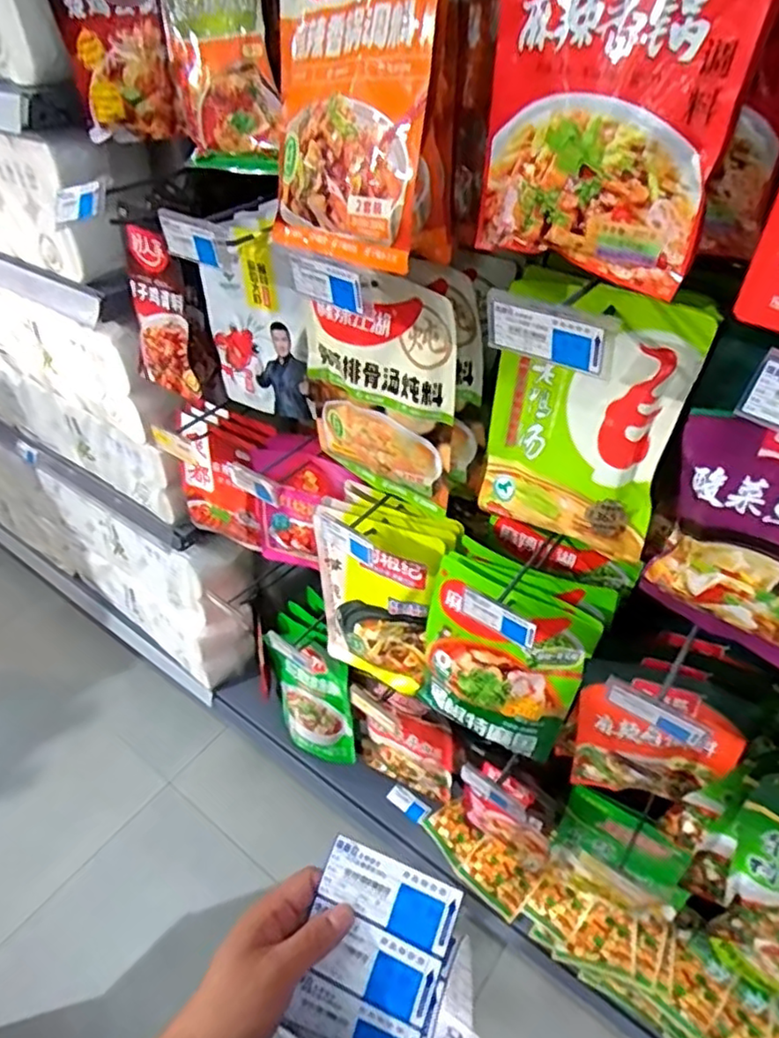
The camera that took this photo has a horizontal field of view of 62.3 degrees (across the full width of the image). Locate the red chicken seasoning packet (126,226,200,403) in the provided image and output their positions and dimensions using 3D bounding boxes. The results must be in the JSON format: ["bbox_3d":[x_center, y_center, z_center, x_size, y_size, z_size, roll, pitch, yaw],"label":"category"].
[{"bbox_3d":[-0.303,-0.267,0.877,0.115,0.217,0.034,31,45,25],"label":"red chicken seasoning packet"}]

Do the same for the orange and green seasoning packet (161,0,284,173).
[{"bbox_3d":[-0.157,-0.470,0.621,0.163,0.237,0.044,24,44,29],"label":"orange and green seasoning packet"}]

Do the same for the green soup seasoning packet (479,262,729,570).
[{"bbox_3d":[0.181,-0.092,0.610,0.171,0.244,0.023,23,32,28],"label":"green soup seasoning packet"}]

